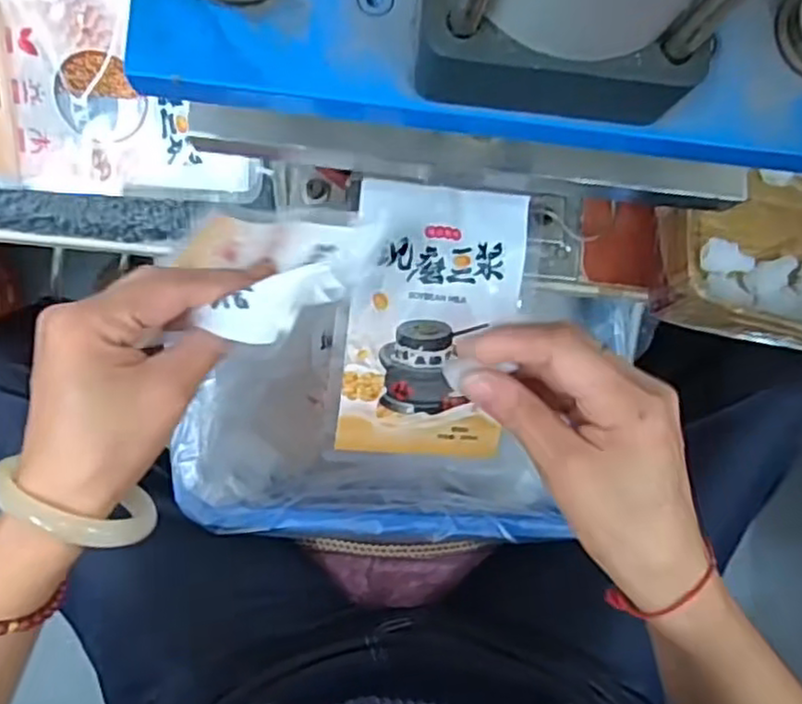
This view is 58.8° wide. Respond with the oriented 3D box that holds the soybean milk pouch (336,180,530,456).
[{"bbox_3d":[0.018,-0.016,0.395,0.093,0.030,0.144,5,85,-6],"label":"soybean milk pouch"}]

